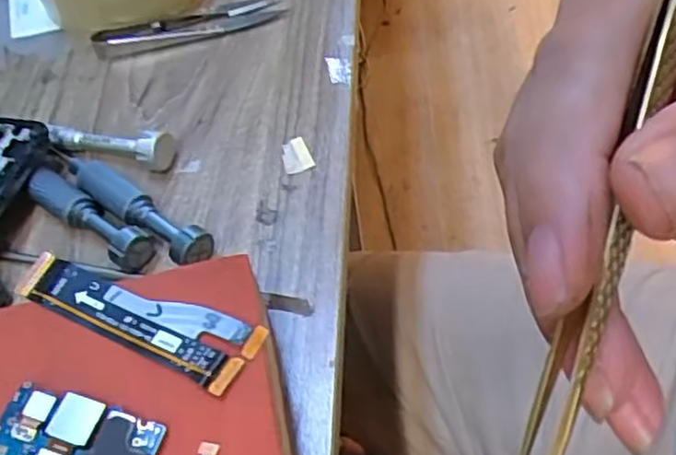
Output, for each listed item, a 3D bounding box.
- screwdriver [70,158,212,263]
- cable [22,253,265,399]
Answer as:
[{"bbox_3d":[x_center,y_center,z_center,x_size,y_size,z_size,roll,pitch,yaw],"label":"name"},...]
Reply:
[{"bbox_3d":[-0.089,-0.009,0.305,0.084,0.016,0.016,32,63,25],"label":"screwdriver"},{"bbox_3d":[-0.070,0.031,0.236,0.090,0.004,0.024,16,60,19],"label":"cable"}]

